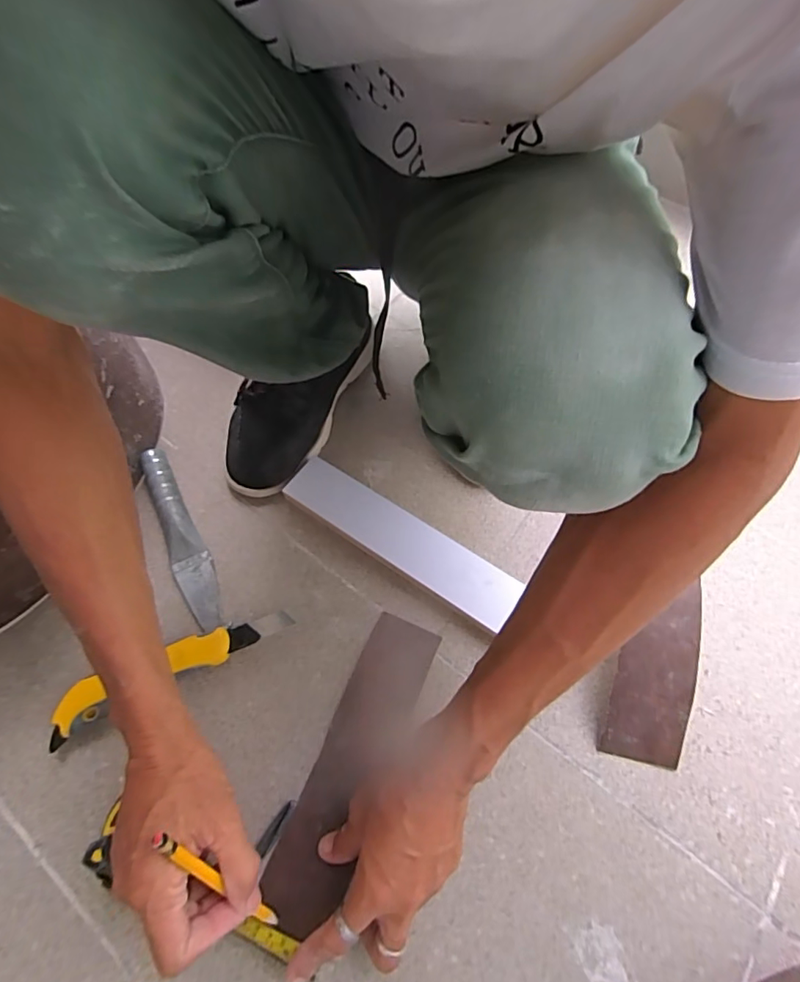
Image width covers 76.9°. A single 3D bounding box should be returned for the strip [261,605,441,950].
[{"bbox_3d":[-0.036,0.215,0.410,0.058,0.009,0.230,23,65,7],"label":"strip"}]

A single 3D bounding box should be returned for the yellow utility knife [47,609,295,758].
[{"bbox_3d":[-0.193,0.148,0.428,0.201,0.025,0.034,-25,66,-13],"label":"yellow utility knife"}]

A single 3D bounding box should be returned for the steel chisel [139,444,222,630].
[{"bbox_3d":[-0.209,0.041,0.483,0.034,0.027,0.187,-21,66,-12],"label":"steel chisel"}]

